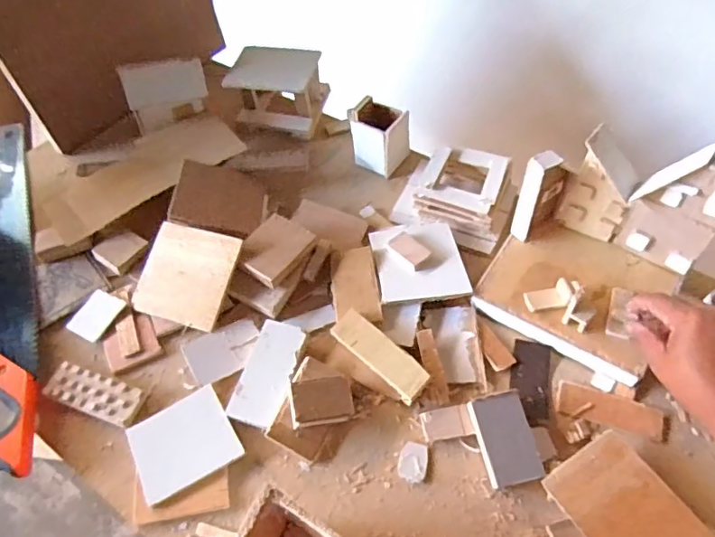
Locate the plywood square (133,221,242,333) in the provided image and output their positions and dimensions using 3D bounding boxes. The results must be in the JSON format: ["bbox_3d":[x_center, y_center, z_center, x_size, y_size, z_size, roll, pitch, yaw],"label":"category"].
[{"bbox_3d":[-0.185,0.006,0.577,0.101,0.007,0.102,14,76,14],"label":"plywood square"}]

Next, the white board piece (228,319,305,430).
[{"bbox_3d":[-0.086,0.100,0.518,0.045,0.013,0.101,11,55,12],"label":"white board piece"}]

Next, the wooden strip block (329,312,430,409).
[{"bbox_3d":[0.021,0.083,0.519,0.104,0.009,0.035,41,87,22],"label":"wooden strip block"}]

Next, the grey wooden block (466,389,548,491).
[{"bbox_3d":[0.132,0.151,0.476,0.046,0.020,0.075,-12,58,-5],"label":"grey wooden block"}]

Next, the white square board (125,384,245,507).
[{"bbox_3d":[-0.157,0.157,0.484,0.086,0.006,0.077,-27,56,-16],"label":"white square board"}]

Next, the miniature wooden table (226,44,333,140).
[{"bbox_3d":[-0.111,-0.253,0.748,0.119,0.076,0.108,9,54,9],"label":"miniature wooden table"}]

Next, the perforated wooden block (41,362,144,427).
[{"bbox_3d":[-0.257,0.120,0.521,0.093,0.010,0.038,14,55,14],"label":"perforated wooden block"}]

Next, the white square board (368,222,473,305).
[{"bbox_3d":[0.067,-0.010,0.589,0.095,0.009,0.106,-7,51,-1],"label":"white square board"}]

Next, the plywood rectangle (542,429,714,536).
[{"bbox_3d":[0.223,0.200,0.438,0.084,0.009,0.112,-28,56,-16],"label":"plywood rectangle"}]

